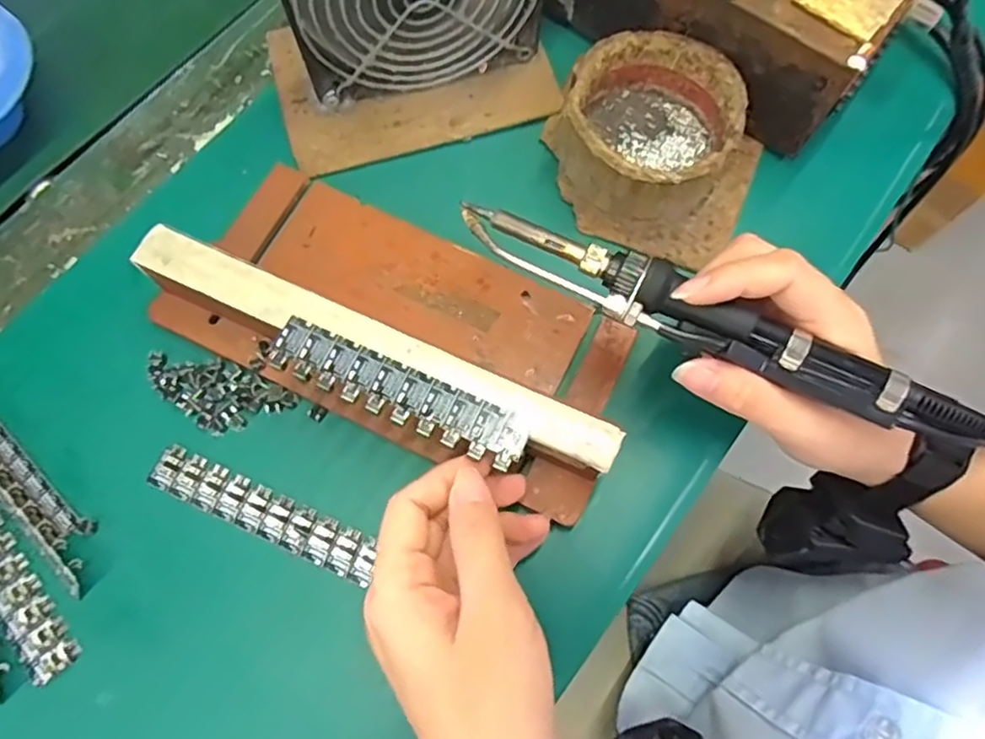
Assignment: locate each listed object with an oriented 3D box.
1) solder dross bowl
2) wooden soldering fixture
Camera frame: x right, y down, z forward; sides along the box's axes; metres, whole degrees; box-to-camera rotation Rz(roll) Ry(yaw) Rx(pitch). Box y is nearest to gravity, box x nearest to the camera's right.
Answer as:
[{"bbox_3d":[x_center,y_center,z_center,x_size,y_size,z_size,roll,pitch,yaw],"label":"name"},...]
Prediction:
[{"bbox_3d":[0.078,-0.121,0.332,0.080,0.039,0.081,0,72,1],"label":"solder dross bowl"},{"bbox_3d":[-0.040,-0.023,0.298,0.211,0.043,0.102,26,75,9],"label":"wooden soldering fixture"}]

